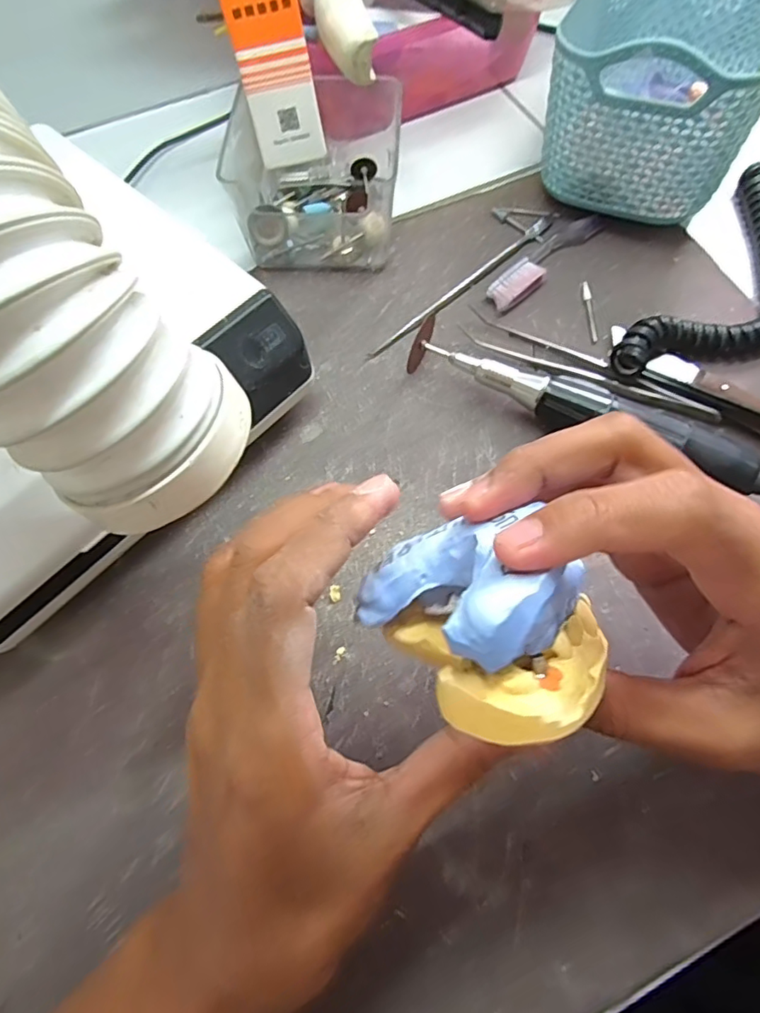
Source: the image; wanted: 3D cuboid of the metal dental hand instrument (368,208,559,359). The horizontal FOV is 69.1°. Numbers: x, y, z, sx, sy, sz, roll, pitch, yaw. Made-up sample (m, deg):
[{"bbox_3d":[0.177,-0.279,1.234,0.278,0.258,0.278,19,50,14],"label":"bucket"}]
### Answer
[{"bbox_3d":[0.048,-0.144,0.337,0.159,0.007,0.033,-43,73,-15],"label":"metal dental hand instrument"}]

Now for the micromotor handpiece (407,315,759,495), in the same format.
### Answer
[{"bbox_3d":[0.099,-0.053,0.286,0.179,0.029,0.033,24,70,11],"label":"micromotor handpiece"}]

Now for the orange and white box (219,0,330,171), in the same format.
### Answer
[{"bbox_3d":[-0.060,-0.252,0.294,0.038,0.121,0.020,-21,43,-8],"label":"orange and white box"}]

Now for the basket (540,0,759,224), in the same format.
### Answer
[{"bbox_3d":[0.174,-0.263,0.337,0.110,0.098,0.171,23,70,10],"label":"basket"}]

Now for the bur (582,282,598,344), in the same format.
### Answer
[{"bbox_3d":[0.124,-0.116,0.326,0.004,0.004,0.045,1,67,2],"label":"bur"}]

